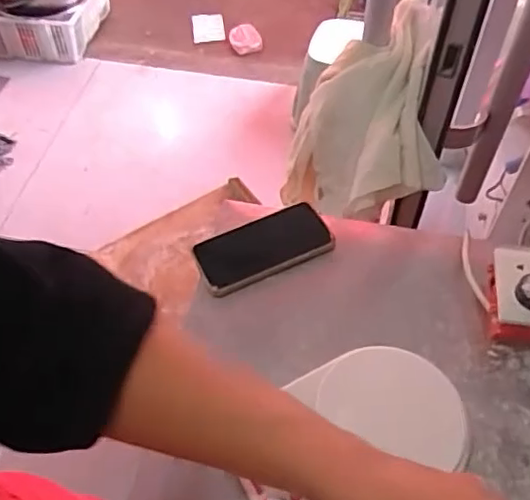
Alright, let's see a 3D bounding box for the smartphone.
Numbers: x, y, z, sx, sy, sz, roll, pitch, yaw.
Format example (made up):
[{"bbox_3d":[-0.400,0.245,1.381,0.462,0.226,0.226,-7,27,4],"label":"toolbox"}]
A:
[{"bbox_3d":[-0.002,-0.003,0.698,0.155,0.011,0.077,-23,58,-15],"label":"smartphone"}]

